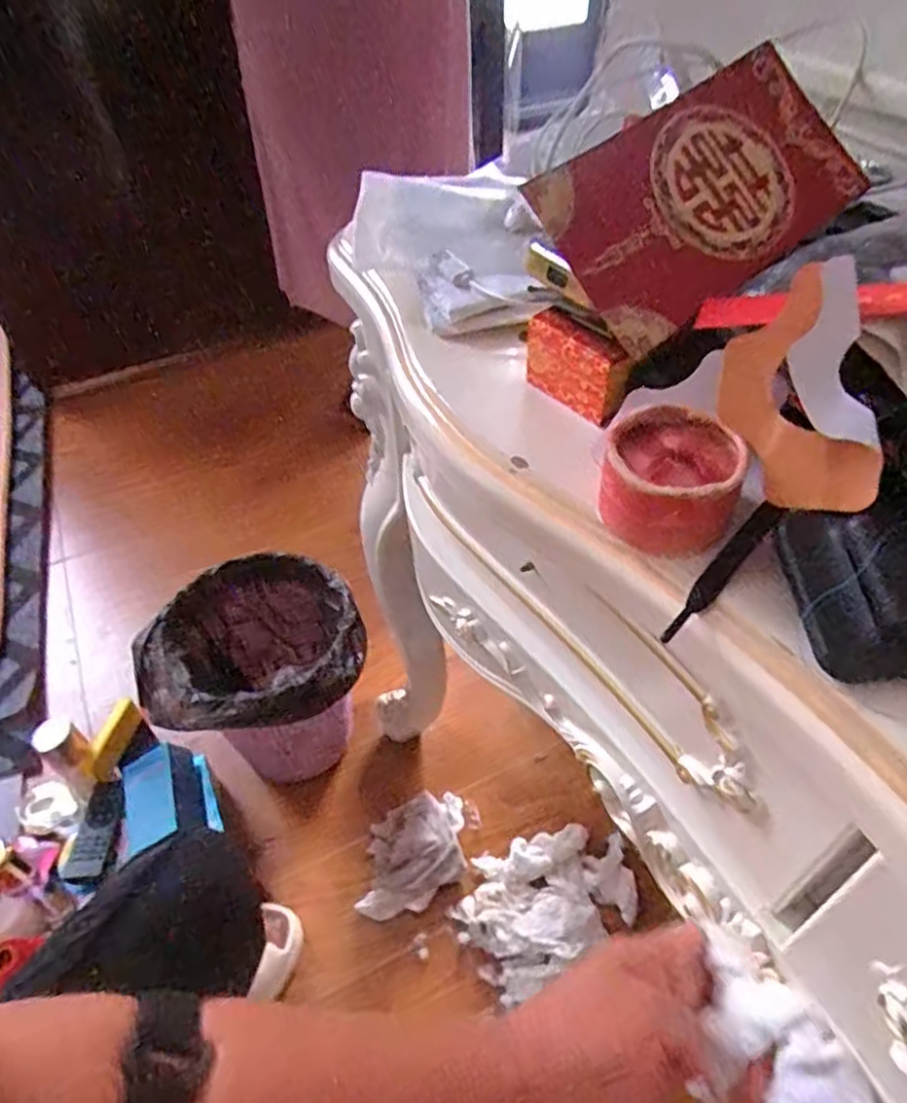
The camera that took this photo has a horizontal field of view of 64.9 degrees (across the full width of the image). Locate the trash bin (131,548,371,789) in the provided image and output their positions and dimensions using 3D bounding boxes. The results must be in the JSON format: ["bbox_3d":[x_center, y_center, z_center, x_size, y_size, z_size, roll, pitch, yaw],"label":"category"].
[{"bbox_3d":[-0.253,0.174,0.969,0.265,0.260,0.251,-19,49,-15],"label":"trash bin"}]

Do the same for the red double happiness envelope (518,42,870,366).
[{"bbox_3d":[0.116,-0.166,0.330,0.165,0.013,0.088,-37,95,-17],"label":"red double happiness envelope"}]

